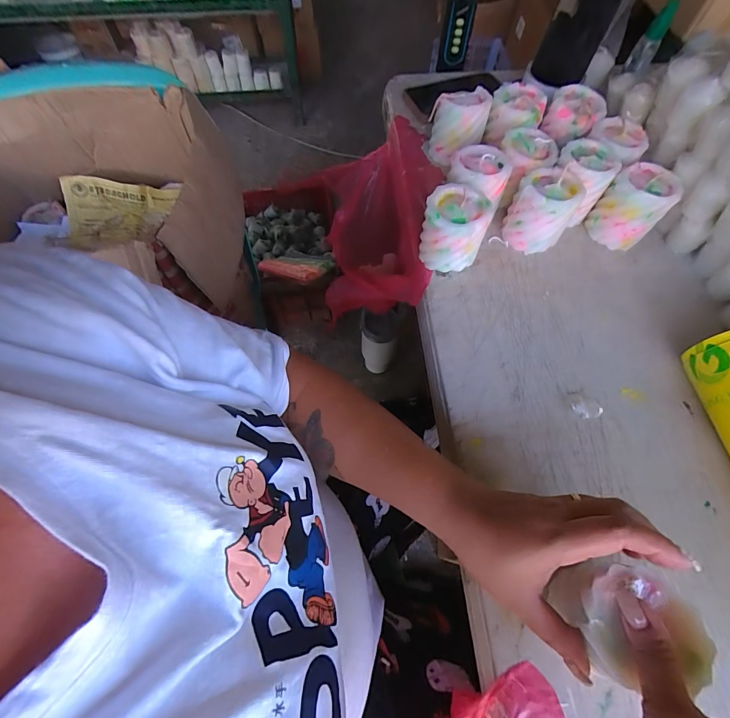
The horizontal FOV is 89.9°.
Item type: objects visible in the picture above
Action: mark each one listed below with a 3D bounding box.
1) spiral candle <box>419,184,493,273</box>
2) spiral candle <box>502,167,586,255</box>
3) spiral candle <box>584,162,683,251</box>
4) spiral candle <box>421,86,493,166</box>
[{"bbox_3d":[0.100,-0.146,0.417,0.069,0.073,0.065,15,64,7],"label":"spiral candle"},{"bbox_3d":[0.205,-0.174,0.428,0.066,0.073,0.070,21,65,10],"label":"spiral candle"},{"bbox_3d":[0.317,-0.181,0.435,0.065,0.070,0.067,0,63,0],"label":"spiral candle"},{"bbox_3d":[0.124,-0.316,0.493,0.075,0.070,0.065,13,63,6],"label":"spiral candle"}]

